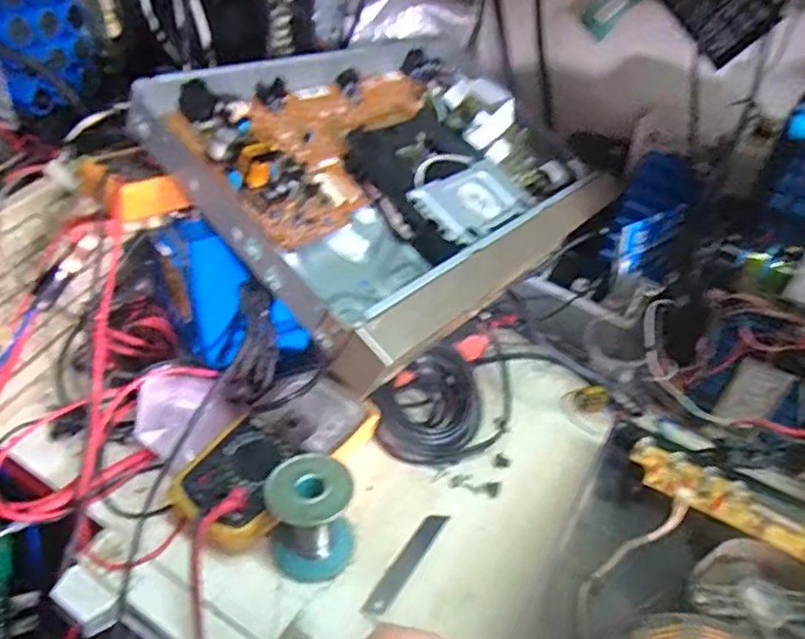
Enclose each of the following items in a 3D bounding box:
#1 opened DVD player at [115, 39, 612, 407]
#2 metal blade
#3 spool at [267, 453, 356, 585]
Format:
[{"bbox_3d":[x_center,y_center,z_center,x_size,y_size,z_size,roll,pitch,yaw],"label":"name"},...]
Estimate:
[{"bbox_3d":[0.023,-0.141,0.557,0.267,0.057,0.424,45,48,12],"label":"opened DVD player"},{"bbox_3d":[0.004,0.184,0.463,0.017,0.004,0.097,28,46,21],"label":"metal blade"},{"bbox_3d":[-0.066,0.143,0.444,0.059,0.067,0.061,4,39,-3],"label":"spool"}]

